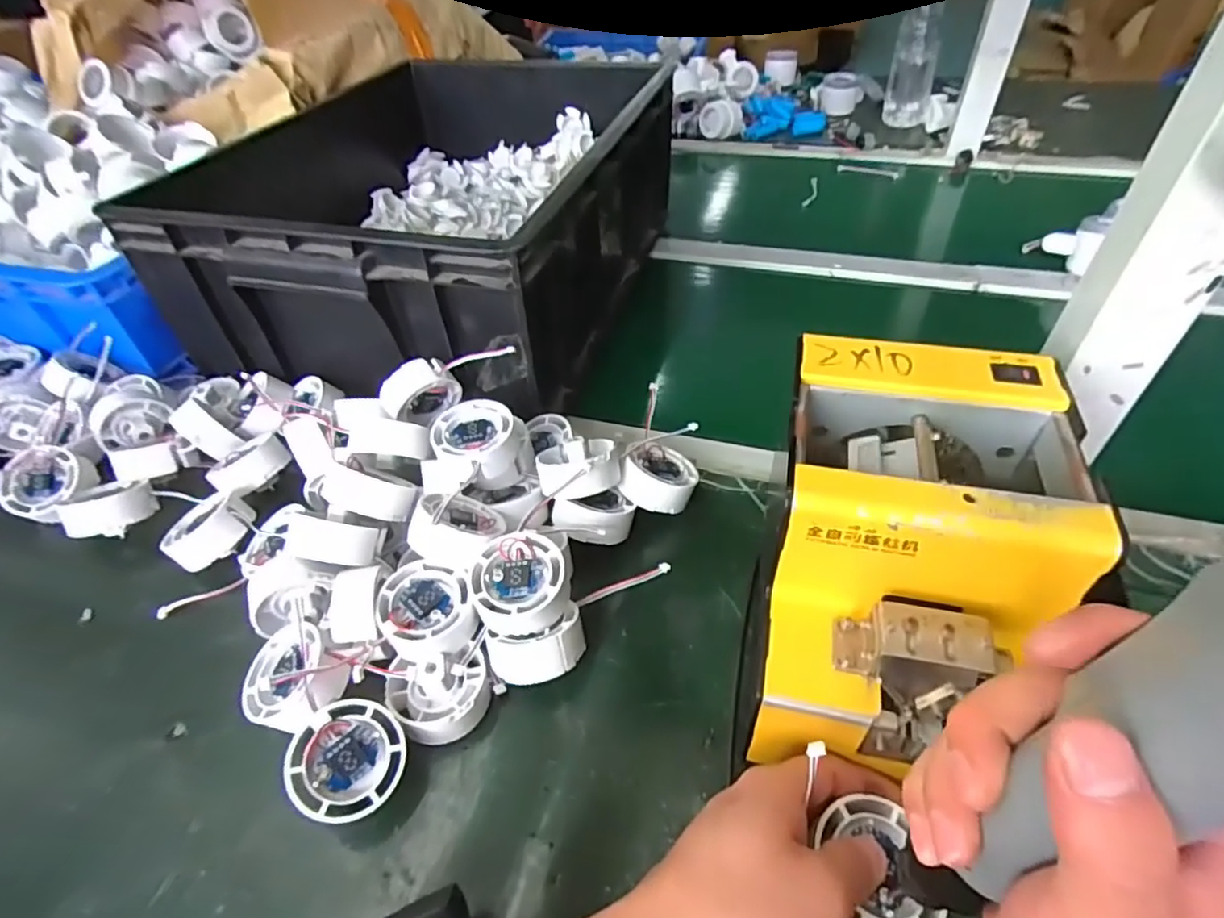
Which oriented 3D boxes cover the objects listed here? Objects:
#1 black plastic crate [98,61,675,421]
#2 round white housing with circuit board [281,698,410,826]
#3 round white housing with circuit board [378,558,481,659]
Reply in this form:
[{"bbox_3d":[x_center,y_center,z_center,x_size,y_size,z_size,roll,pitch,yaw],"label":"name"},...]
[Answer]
[{"bbox_3d":[-0.165,-0.249,0.629,0.369,0.160,0.461,10,46,14],"label":"black plastic crate"},{"bbox_3d":[-0.133,0.151,0.314,0.052,0.027,0.053,48,60,4],"label":"round white housing with circuit board"},{"bbox_3d":[-0.105,0.085,0.355,0.049,0.021,0.054,-29,50,-23],"label":"round white housing with circuit board"}]

